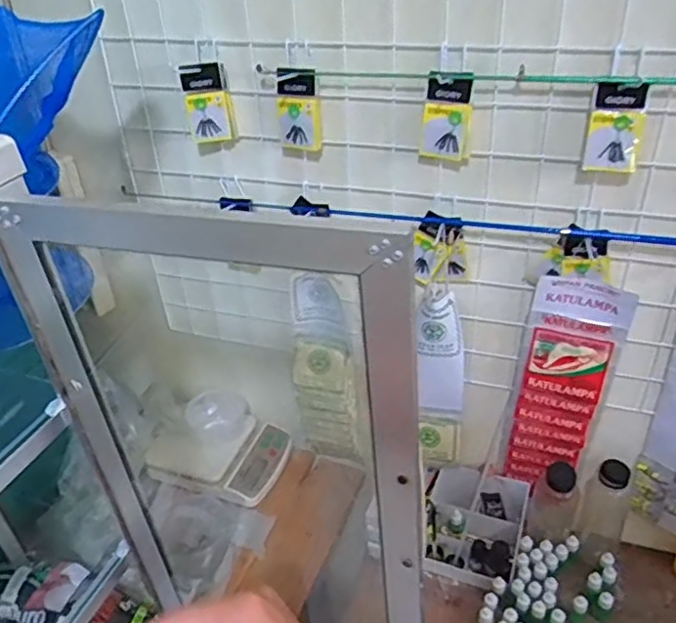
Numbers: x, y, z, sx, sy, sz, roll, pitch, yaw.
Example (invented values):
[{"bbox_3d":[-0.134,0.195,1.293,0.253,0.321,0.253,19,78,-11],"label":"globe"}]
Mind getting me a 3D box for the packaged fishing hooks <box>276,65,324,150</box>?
[{"bbox_3d":[-0.048,-0.245,0.773,0.055,0.096,0.024,5,34,17],"label":"packaged fishing hooks"}]

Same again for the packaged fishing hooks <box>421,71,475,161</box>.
[{"bbox_3d":[0.125,-0.224,0.727,0.053,0.093,0.024,12,37,21],"label":"packaged fishing hooks"}]

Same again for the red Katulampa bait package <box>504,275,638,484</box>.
[{"bbox_3d":[0.310,0.112,0.876,0.119,0.357,0.025,11,37,20],"label":"red Katulampa bait package"}]

